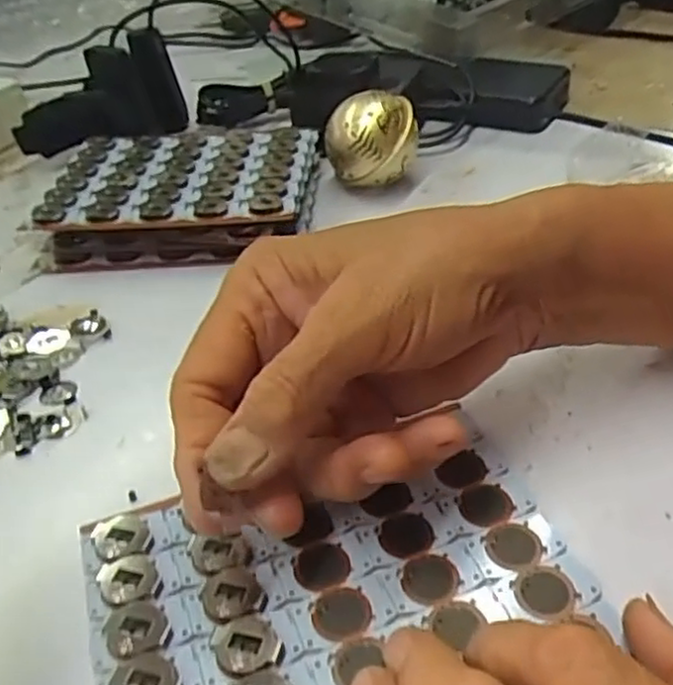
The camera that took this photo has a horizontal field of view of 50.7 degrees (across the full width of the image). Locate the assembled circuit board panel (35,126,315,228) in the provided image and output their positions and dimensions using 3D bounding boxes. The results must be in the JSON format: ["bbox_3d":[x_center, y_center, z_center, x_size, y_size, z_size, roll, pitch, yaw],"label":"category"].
[{"bbox_3d":[-0.090,-0.089,0.422,0.146,0.034,0.106,-2,39,5],"label":"assembled circuit board panel"}]

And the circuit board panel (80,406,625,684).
[{"bbox_3d":[-0.001,0.078,0.224,0.147,0.006,0.109,-17,40,-13],"label":"circuit board panel"}]

